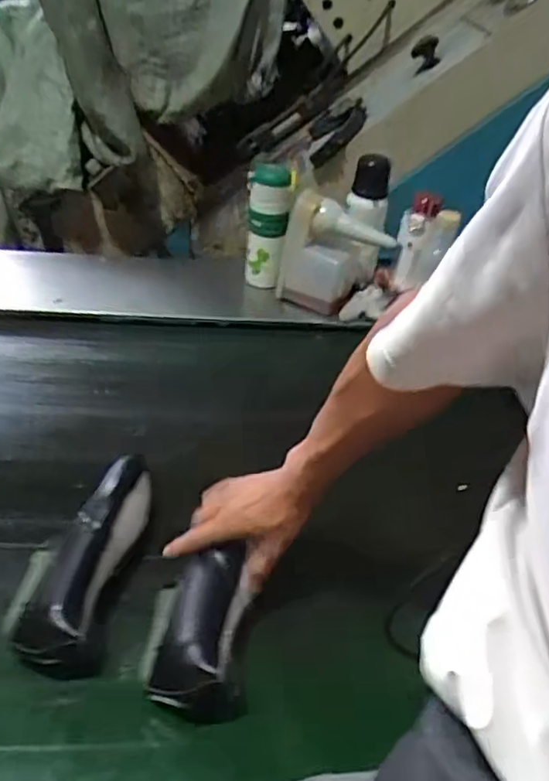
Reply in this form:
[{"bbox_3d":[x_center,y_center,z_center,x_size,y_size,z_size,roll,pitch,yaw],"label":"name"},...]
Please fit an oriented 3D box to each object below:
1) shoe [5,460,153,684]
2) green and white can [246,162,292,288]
[{"bbox_3d":[-0.219,0.183,0.691,0.105,0.082,0.243,9,38,4],"label":"shoe"},{"bbox_3d":[-0.014,-0.302,1.132,0.072,0.228,0.068,4,38,-3],"label":"green and white can"}]

